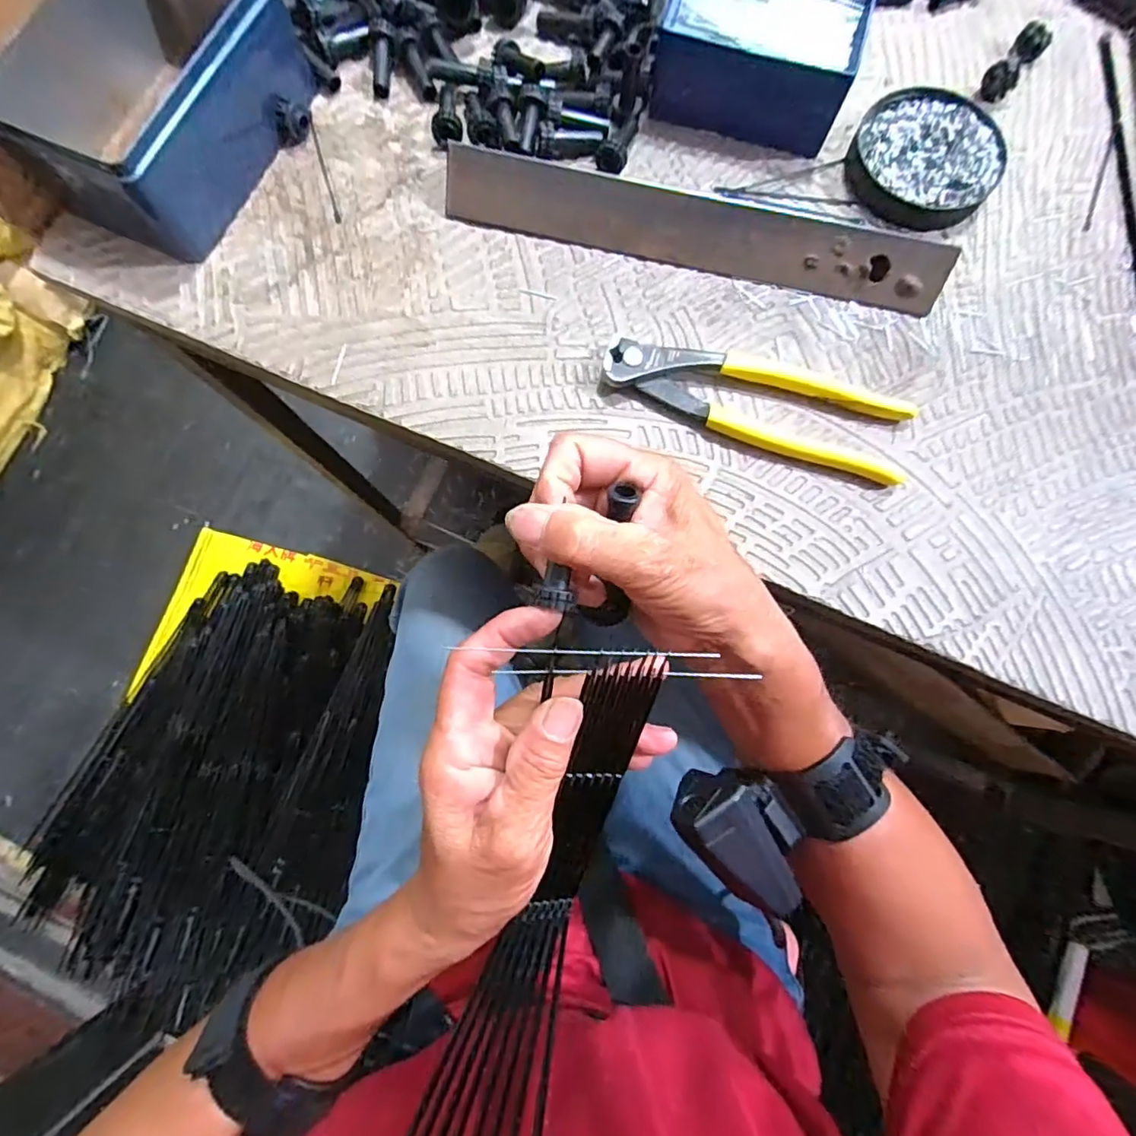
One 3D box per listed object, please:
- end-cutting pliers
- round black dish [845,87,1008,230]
[{"bbox_3d":[0.105,-0.093,0.303,0.164,0.016,0.052,17,80,4],"label":"end-cutting pliers"},{"bbox_3d":[0.216,-0.247,0.336,0.083,0.015,0.084,0,79,0],"label":"round black dish"}]

